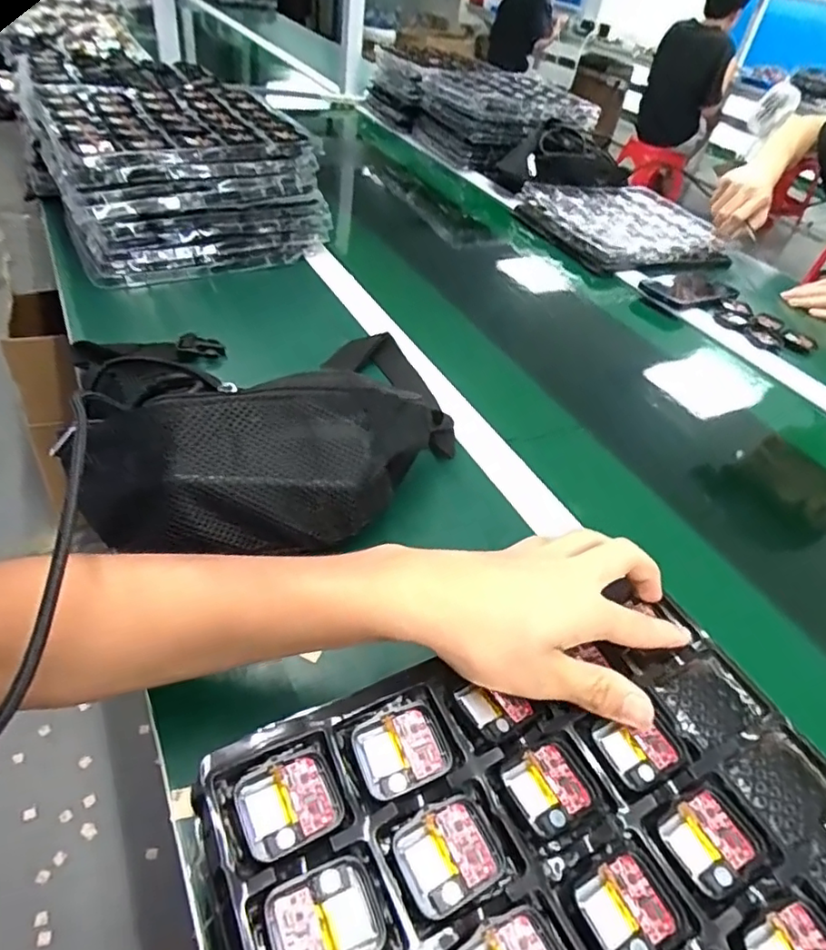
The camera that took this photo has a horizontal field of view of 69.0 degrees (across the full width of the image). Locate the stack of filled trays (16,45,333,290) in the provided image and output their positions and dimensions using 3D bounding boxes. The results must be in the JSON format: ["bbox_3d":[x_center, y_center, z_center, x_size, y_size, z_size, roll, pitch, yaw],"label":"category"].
[{"bbox_3d":[-0.311,-0.401,0.777,0.277,0.156,0.335,-18,49,-27],"label":"stack of filled trays"}]

